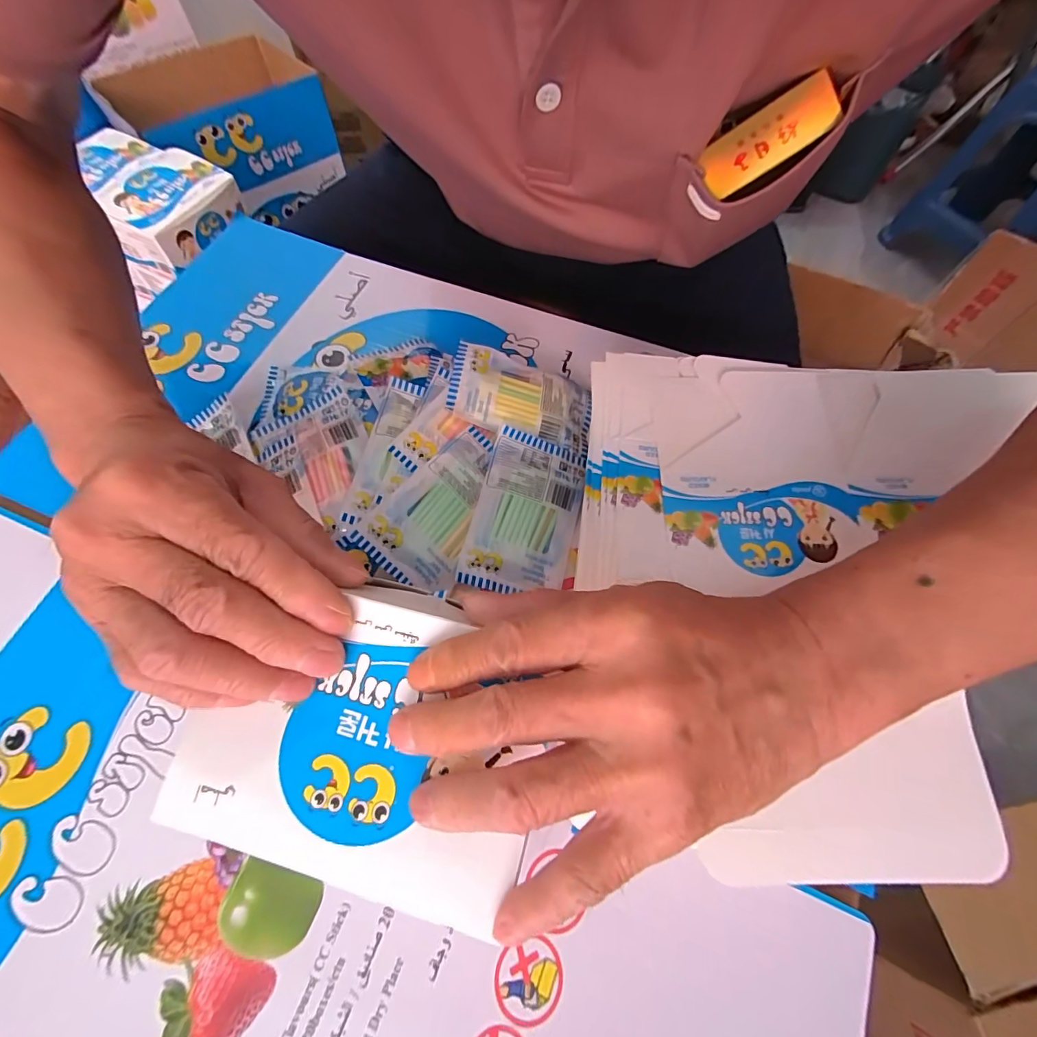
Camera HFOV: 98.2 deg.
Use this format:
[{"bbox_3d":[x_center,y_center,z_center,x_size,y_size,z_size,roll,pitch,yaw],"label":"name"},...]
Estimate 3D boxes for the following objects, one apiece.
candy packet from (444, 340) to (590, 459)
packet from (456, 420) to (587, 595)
[{"bbox_3d":[0.004,-0.081,0.304,0.099,0.007,0.056,15,68,-16],"label":"candy packet"},{"bbox_3d":[0.006,-0.004,0.284,0.064,0.006,0.101,19,74,-12],"label":"packet"}]

